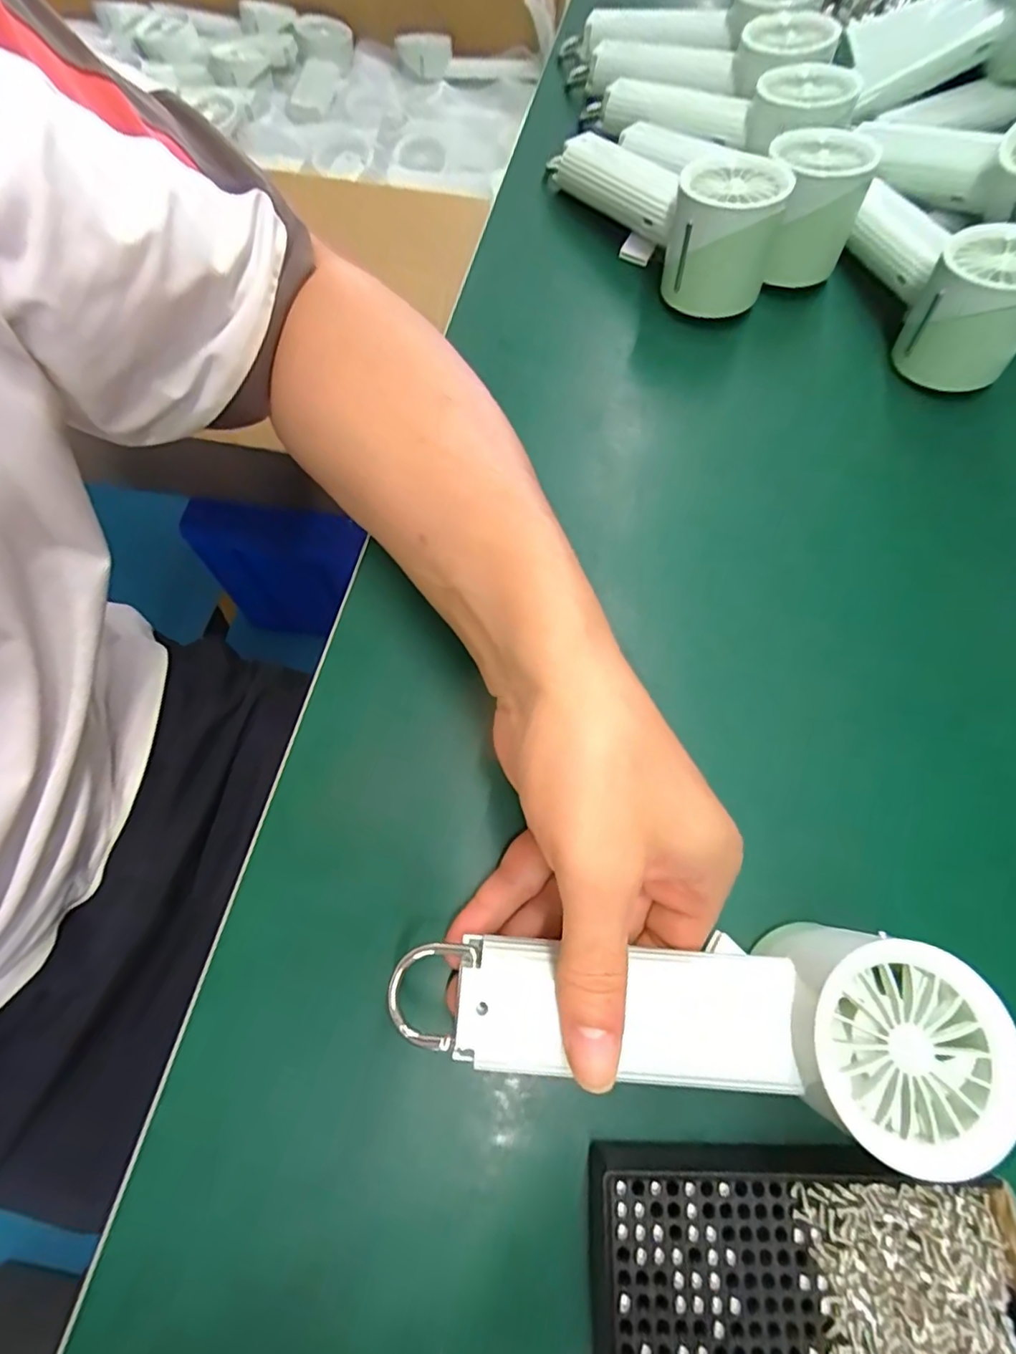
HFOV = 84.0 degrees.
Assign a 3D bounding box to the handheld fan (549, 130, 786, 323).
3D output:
[{"bbox_3d":[0.098,-0.312,0.359,0.062,0.066,0.185,-26,71,-11],"label":"handheld fan"}]

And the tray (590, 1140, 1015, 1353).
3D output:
[{"bbox_3d":[0.099,0.212,0.183,0.137,0.019,0.090,1,69,-1],"label":"tray"}]

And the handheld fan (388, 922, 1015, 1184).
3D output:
[{"bbox_3d":[0.058,0.115,0.193,0.191,0.035,0.059,4,68,4],"label":"handheld fan"}]

